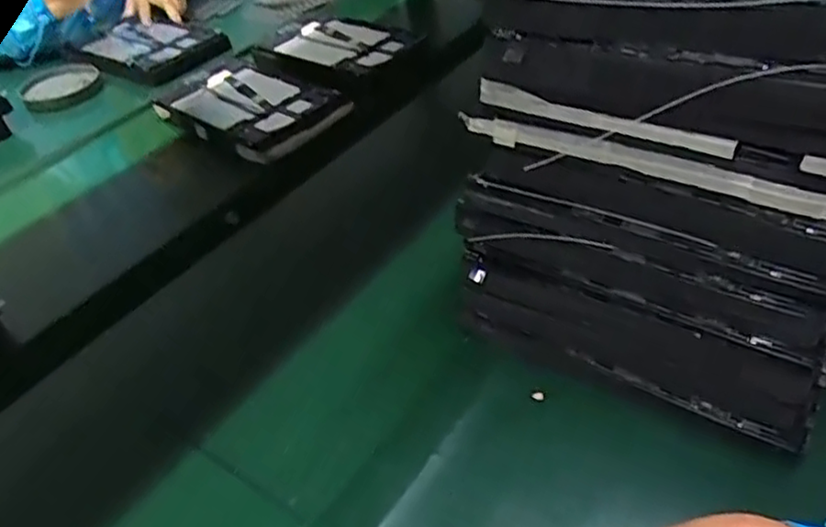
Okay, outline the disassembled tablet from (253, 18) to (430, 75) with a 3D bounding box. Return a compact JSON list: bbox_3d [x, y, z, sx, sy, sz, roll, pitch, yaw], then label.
[{"bbox_3d":[-0.103,-0.331,0.998,0.203,0.014,0.159,27,51,33],"label":"disassembled tablet"}]

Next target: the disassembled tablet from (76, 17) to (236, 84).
[{"bbox_3d":[-0.413,-0.345,1.050,0.216,0.018,0.163,19,47,27],"label":"disassembled tablet"}]

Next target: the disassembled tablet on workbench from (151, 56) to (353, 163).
[{"bbox_3d":[-0.222,-0.212,0.903,0.258,0.028,0.160,27,51,33],"label":"disassembled tablet on workbench"}]

